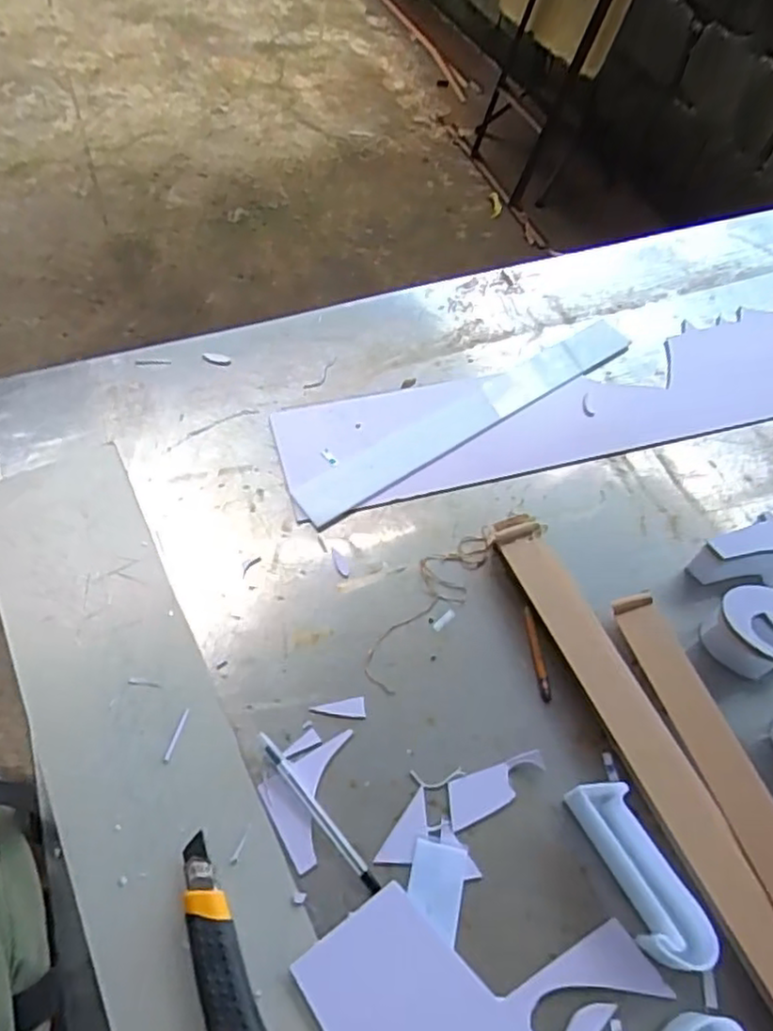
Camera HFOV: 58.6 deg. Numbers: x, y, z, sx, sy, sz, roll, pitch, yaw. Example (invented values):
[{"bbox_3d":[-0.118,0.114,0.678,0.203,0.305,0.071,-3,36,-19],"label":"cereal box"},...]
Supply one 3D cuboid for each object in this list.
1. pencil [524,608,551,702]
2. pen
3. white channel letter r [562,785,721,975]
[{"bbox_3d":[0.133,0.122,0.607,0.010,0.005,0.085,-3,56,-6],"label":"pencil"},{"bbox_3d":[-0.052,0.222,0.521,0.011,0.006,0.140,-35,65,-24],"label":"pen"},{"bbox_3d":[0.180,0.257,0.498,0.037,0.040,0.128,-21,60,-17],"label":"white channel letter r"}]

